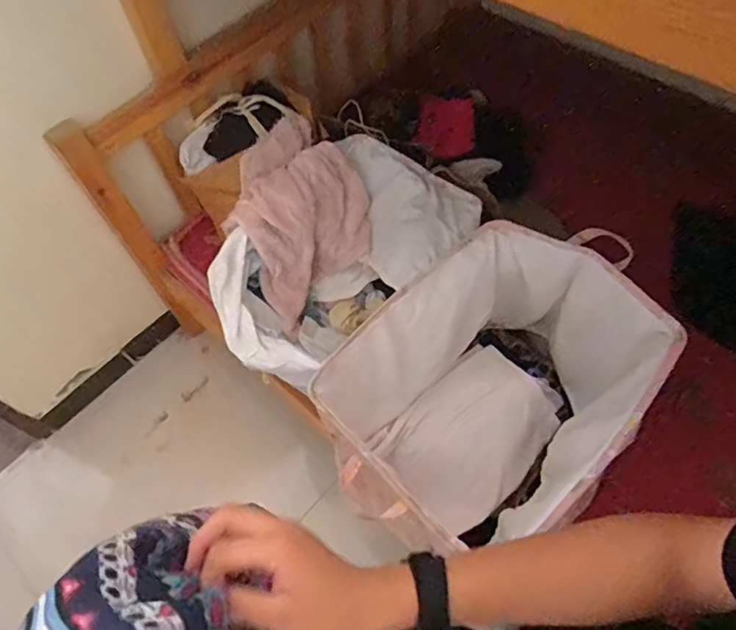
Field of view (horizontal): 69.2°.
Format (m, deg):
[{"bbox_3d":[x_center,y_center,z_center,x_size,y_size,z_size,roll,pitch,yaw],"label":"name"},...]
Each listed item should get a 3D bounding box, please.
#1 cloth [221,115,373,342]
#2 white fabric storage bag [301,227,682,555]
[{"bbox_3d":[-0.191,-0.267,1.377,0.359,0.235,0.496,-31,61,-14],"label":"cloth"},{"bbox_3d":[0.233,0.150,1.043,0.611,0.375,0.449,-39,63,-18],"label":"white fabric storage bag"}]

